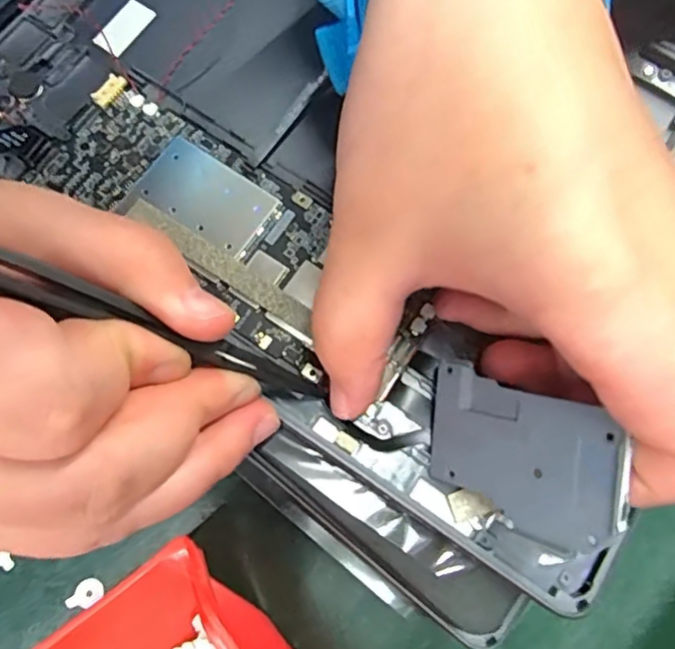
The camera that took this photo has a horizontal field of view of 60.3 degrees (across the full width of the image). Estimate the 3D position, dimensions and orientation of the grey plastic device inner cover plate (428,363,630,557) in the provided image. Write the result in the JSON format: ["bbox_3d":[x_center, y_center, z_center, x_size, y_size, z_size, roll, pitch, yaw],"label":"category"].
[{"bbox_3d":[0.042,0.030,0.136,0.004,0.050,0.031,5,99,-41],"label":"grey plastic device inner cover plate"}]

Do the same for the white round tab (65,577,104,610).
[{"bbox_3d":[-0.084,0.090,0.193,0.012,0.004,0.009,-33,82,-8],"label":"white round tab"}]

